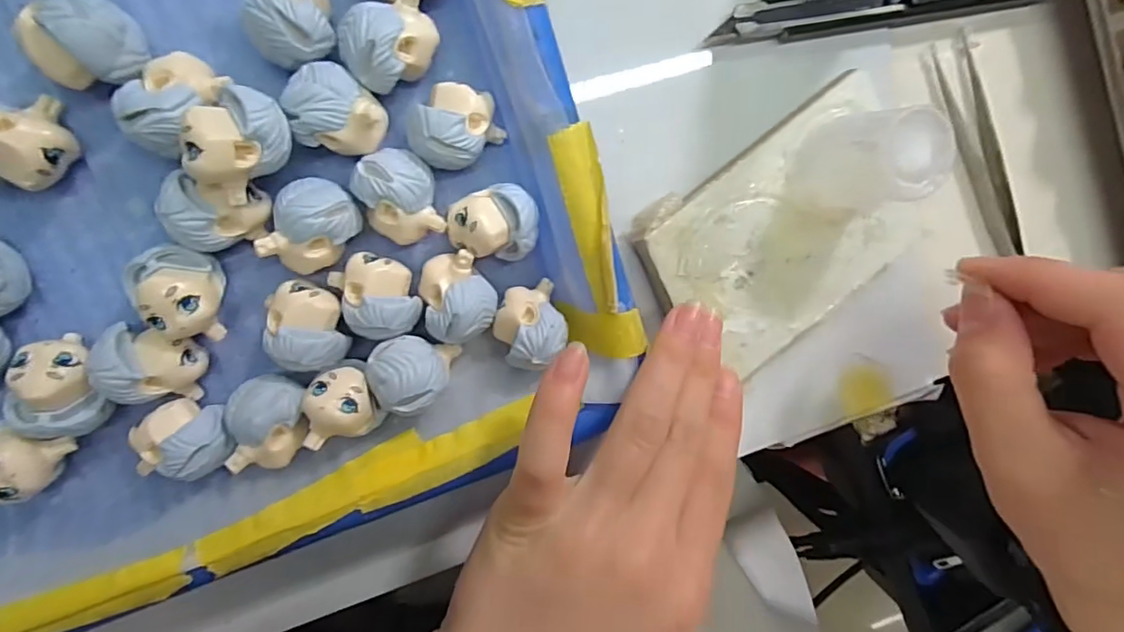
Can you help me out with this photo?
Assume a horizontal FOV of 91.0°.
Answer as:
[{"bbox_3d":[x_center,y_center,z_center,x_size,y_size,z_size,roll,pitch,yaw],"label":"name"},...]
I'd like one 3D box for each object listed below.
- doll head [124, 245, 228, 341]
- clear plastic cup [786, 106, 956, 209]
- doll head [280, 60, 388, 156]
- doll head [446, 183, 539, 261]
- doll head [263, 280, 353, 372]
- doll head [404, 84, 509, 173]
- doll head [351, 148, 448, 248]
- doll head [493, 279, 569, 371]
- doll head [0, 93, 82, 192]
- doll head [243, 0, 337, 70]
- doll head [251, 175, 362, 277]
[{"bbox_3d":[-0.112,-0.007,0.160,0.020,0.024,0.027,-1,101,-11],"label":"doll head"},{"bbox_3d":[0.101,-0.051,0.184,0.036,0.038,0.029,-6,102,-10],"label":"clear plastic cup"},{"bbox_3d":[-0.066,-0.058,0.161,0.026,0.016,0.023,39,92,-15],"label":"doll head"},{"bbox_3d":[-0.022,-0.030,0.176,0.027,0.017,0.022,4,100,-12],"label":"doll head"},{"bbox_3d":[-0.078,0.003,0.170,0.021,0.020,0.027,-19,104,-7],"label":"doll head"},{"bbox_3d":[-0.033,-0.057,0.168,0.027,0.018,0.022,-40,105,-1],"label":"doll head"},{"bbox_3d":[-0.050,-0.036,0.168,0.021,0.018,0.028,-21,104,-7],"label":"doll head"},{"bbox_3d":[-0.010,0.003,0.182,0.023,0.020,0.024,-2,101,-11],"label":"doll head"},{"bbox_3d":[-0.147,-0.046,0.147,0.022,0.024,0.023,-2,101,-11],"label":"doll head"},{"bbox_3d":[-0.076,-0.085,0.154,0.021,0.019,0.028,-5,101,-10],"label":"doll head"},{"bbox_3d":[-0.075,-0.027,0.165,0.022,0.019,0.028,36,92,-15],"label":"doll head"}]

